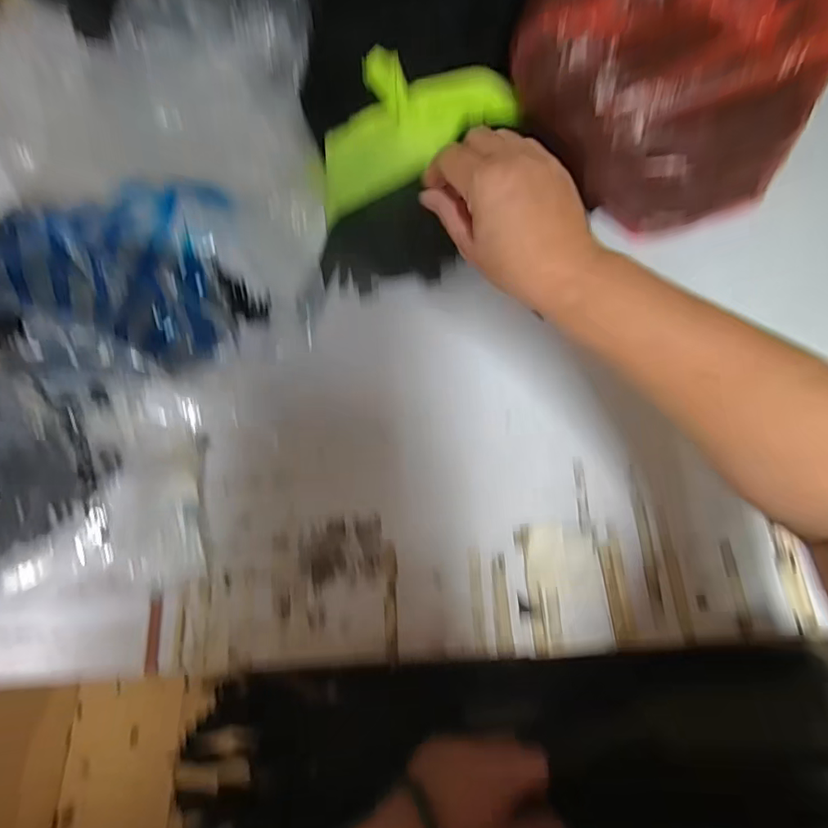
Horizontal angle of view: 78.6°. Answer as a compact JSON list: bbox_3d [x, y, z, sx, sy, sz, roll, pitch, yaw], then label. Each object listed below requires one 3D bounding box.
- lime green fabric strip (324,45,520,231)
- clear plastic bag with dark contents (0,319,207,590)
[{"bbox_3d":[-0.011,-0.261,0.465,0.189,0.051,0.113,-40,77,-9],"label":"lime green fabric strip"},{"bbox_3d":[-0.309,0.041,0.383,0.263,0.123,0.190,-8,71,-1],"label":"clear plastic bag with dark contents"}]

